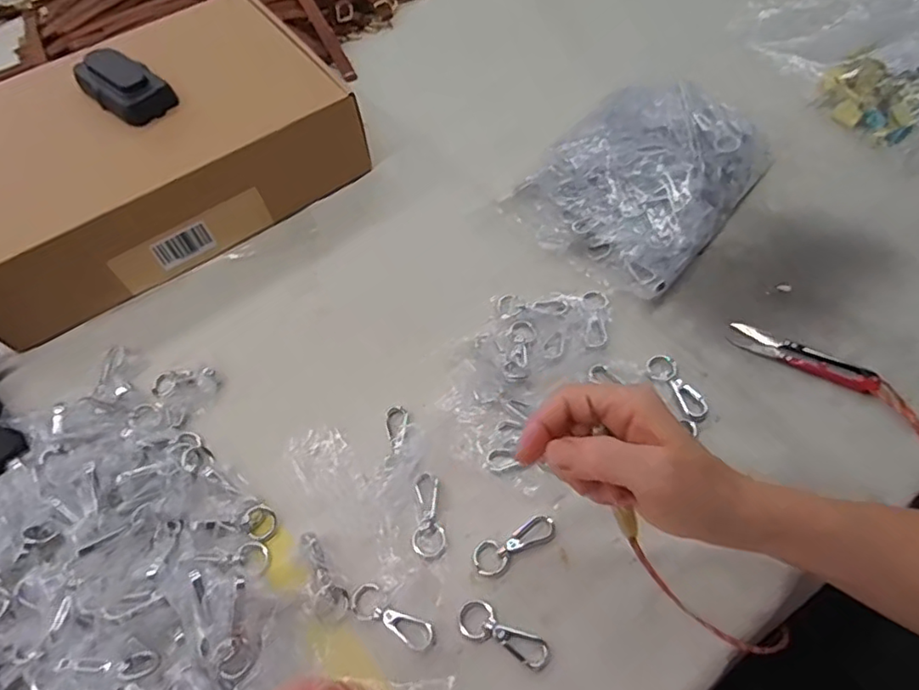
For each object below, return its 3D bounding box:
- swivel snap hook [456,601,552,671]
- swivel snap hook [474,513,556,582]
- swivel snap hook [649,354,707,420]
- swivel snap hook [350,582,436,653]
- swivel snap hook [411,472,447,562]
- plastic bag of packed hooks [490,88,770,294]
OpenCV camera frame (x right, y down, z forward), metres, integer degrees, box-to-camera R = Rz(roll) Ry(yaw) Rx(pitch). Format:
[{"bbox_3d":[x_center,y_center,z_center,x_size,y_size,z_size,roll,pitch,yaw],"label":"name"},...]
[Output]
[{"bbox_3d":[0.026,0.176,0.351,0.057,0.004,0.023,25,61,20],"label":"swivel snap hook"},{"bbox_3d":[0.035,0.129,0.378,0.057,0.005,0.023,-29,59,-15],"label":"swivel snap hook"},{"bbox_3d":[0.160,0.031,0.432,0.024,0.008,0.056,-21,57,-10],"label":"swivel snap hook"},{"bbox_3d":[-0.041,0.167,0.360,0.059,0.005,0.020,23,61,18],"label":"swivel snap hook"},{"bbox_3d":[-0.022,0.114,0.389,0.022,0.005,0.055,-8,56,-1],"label":"swivel snap hook"},{"bbox_3d":[0.168,-0.160,0.540,0.170,0.053,0.232,33,64,23],"label":"plastic bag of packed hooks"}]

